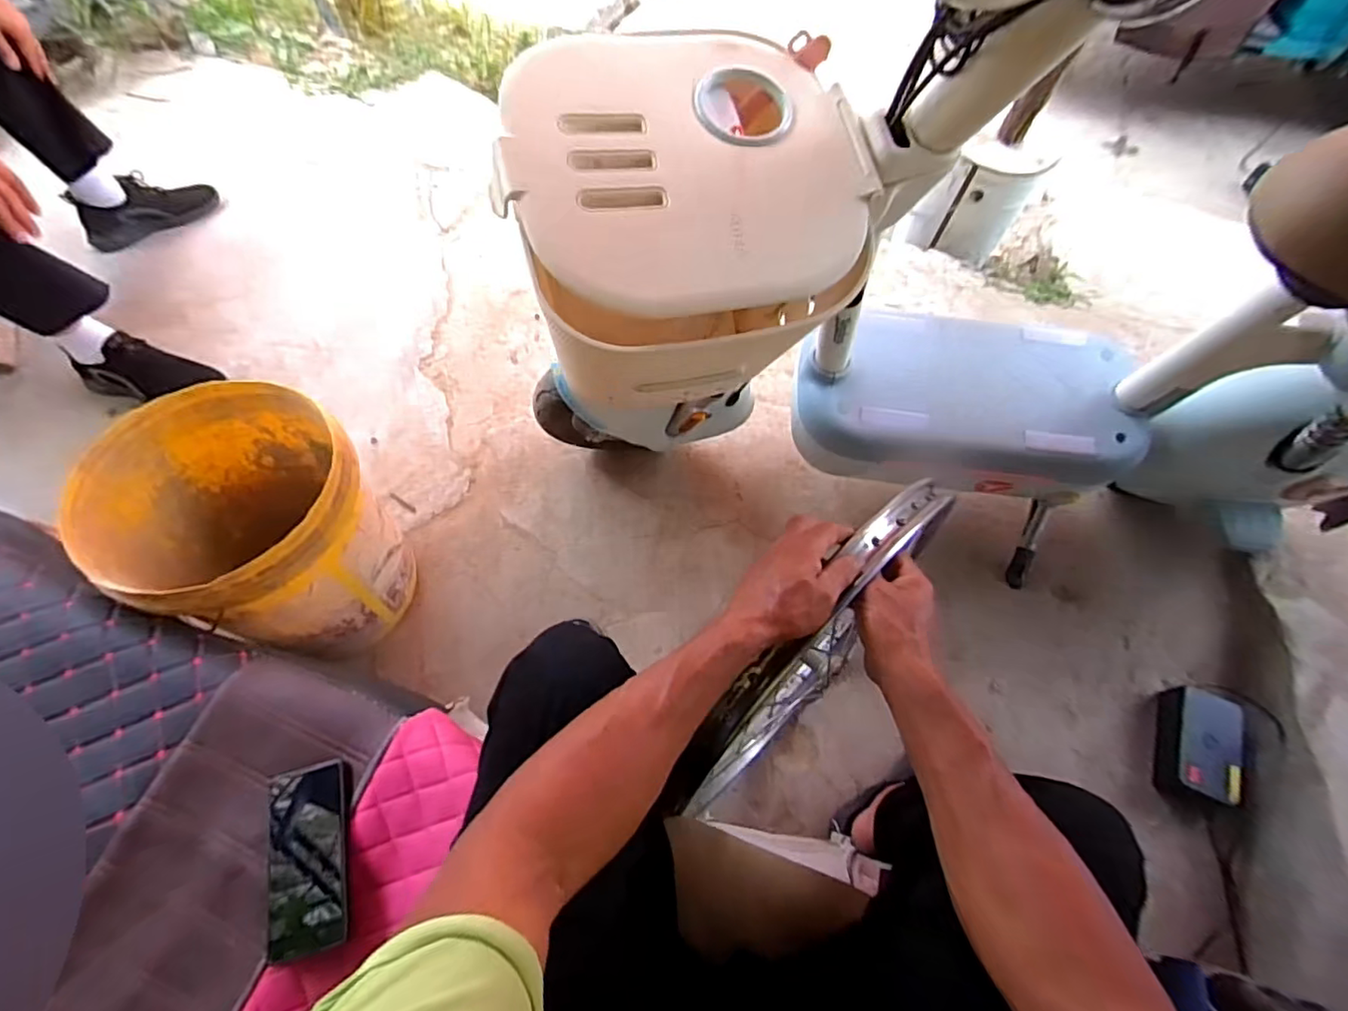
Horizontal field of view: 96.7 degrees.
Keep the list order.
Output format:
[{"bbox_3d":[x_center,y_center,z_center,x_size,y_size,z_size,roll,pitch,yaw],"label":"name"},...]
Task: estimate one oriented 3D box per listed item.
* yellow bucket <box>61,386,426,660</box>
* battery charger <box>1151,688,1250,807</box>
[{"bbox_3d":[-0.574,0.049,0.882,0.314,0.350,0.300,36,67,16],"label":"yellow bucket"},{"bbox_3d":[0.847,0.385,0.960,0.098,0.080,0.176,21,63,10],"label":"battery charger"}]

